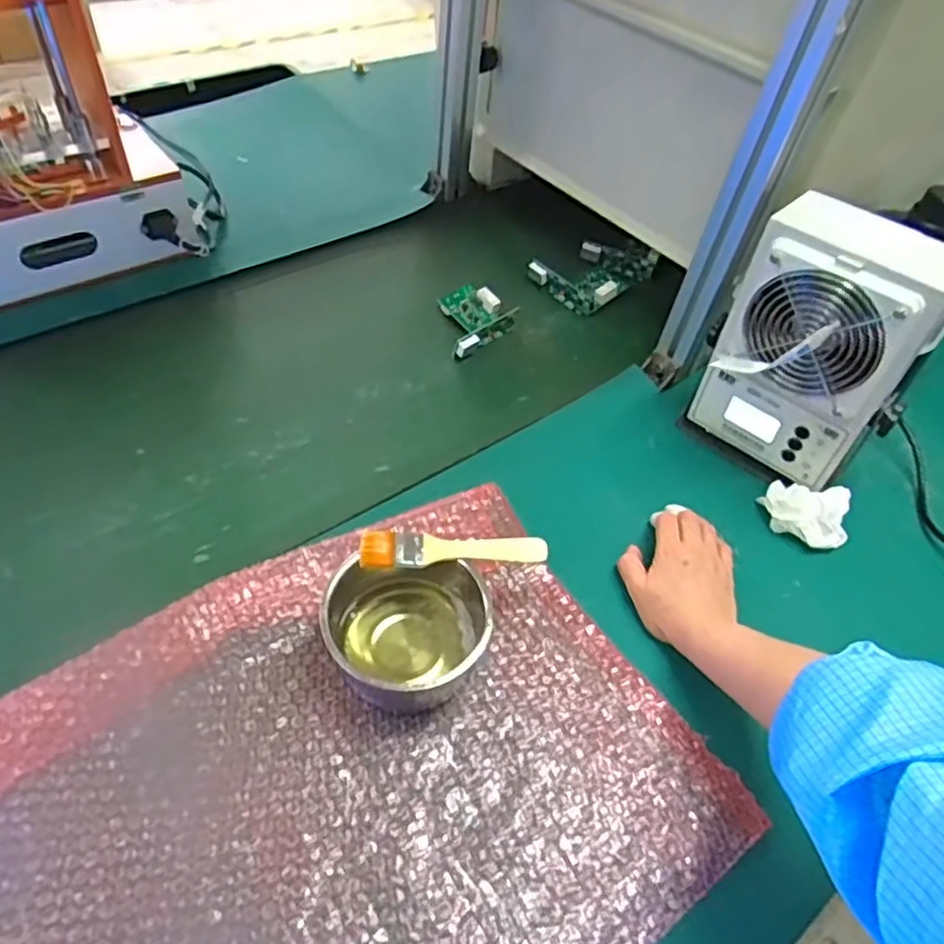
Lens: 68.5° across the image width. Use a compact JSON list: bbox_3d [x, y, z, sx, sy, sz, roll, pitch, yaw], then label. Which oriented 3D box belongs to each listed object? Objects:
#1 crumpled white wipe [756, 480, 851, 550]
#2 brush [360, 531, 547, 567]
[{"bbox_3d":[0.314,0.036,0.649,0.082,0.044,0.045,34,54,19],"label":"crumpled white wipe"},{"bbox_3d":[-0.014,0.062,0.531,0.141,0.009,0.030,6,50,-3],"label":"brush"}]

